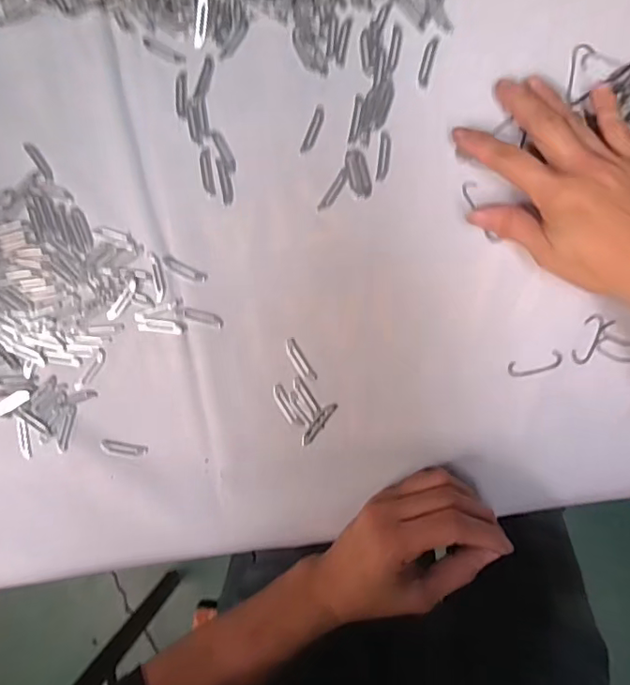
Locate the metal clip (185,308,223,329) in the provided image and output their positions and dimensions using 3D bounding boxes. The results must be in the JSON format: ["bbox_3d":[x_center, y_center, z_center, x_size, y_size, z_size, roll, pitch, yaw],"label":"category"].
[{"bbox_3d":[-0.081,-0.018,0.383,0.031,0.004,0.008,19,96,4],"label":"metal clip"}]

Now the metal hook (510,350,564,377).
[{"bbox_3d":[0.149,0.016,0.352,0.034,0.004,0.013,-18,92,7],"label":"metal hook"}]

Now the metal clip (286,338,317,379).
[{"bbox_3d":[-0.011,0.013,0.374,0.009,0.004,0.034,-31,91,8],"label":"metal clip"}]

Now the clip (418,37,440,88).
[{"bbox_3d":[0.077,-0.191,0.355,0.008,0.004,0.033,16,96,5],"label":"clip"}]

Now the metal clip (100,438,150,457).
[{"bbox_3d":[-0.147,0.082,0.400,0.037,0.004,0.011,10,96,5],"label":"metal clip"}]

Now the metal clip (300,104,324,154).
[{"bbox_3d":[-0.001,-0.148,0.363,0.008,0.004,0.034,23,97,4],"label":"metal clip"}]

